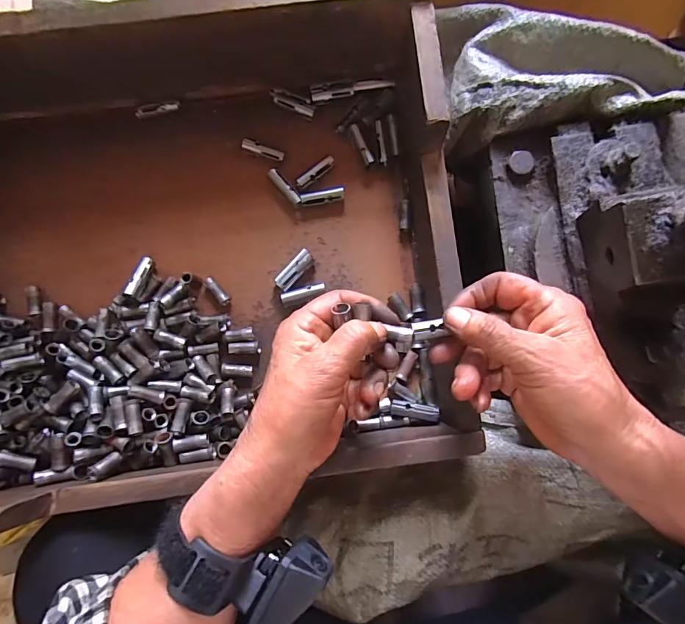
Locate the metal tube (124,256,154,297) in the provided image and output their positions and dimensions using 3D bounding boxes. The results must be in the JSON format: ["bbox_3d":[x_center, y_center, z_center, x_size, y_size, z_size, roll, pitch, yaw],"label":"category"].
[{"bbox_3d":[-0.162,-0.029,0.341,0.008,0.012,0.040,13,63,5],"label":"metal tube"}]

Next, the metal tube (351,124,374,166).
[{"bbox_3d":[0.016,-0.142,0.357,0.007,0.006,0.036,-22,83,0],"label":"metal tube"}]

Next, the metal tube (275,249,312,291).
[{"bbox_3d":[-0.040,-0.034,0.352,0.012,0.013,0.037,43,87,7],"label":"metal tube"}]

